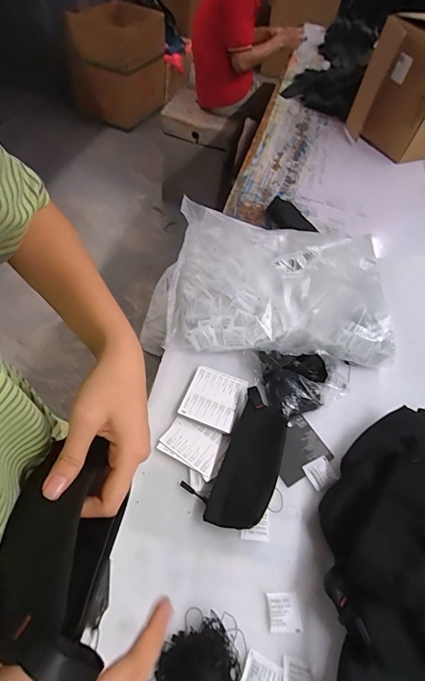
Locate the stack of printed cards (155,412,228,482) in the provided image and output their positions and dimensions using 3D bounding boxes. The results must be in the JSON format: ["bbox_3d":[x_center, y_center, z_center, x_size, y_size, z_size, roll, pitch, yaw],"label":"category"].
[{"bbox_3d":[-0.026,0.159,0.579,0.096,0.009,0.074,30,53,13],"label":"stack of printed cards"}]

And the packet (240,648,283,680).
[{"bbox_3d":[0.055,0.379,0.425,0.042,0.008,0.038,26,53,10],"label":"packet"}]

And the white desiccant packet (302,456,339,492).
[{"bbox_3d":[0.168,0.204,0.586,0.046,0.007,0.039,-20,58,-23],"label":"white desiccant packet"}]

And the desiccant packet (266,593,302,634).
[{"bbox_3d":[0.089,0.338,0.469,0.038,0.005,0.040,3,52,-7],"label":"desiccant packet"}]

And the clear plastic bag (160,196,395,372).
[{"bbox_3d":[0.136,-0.123,0.769,0.425,0.118,0.343,7,52,-5],"label":"clear plastic bag"}]

